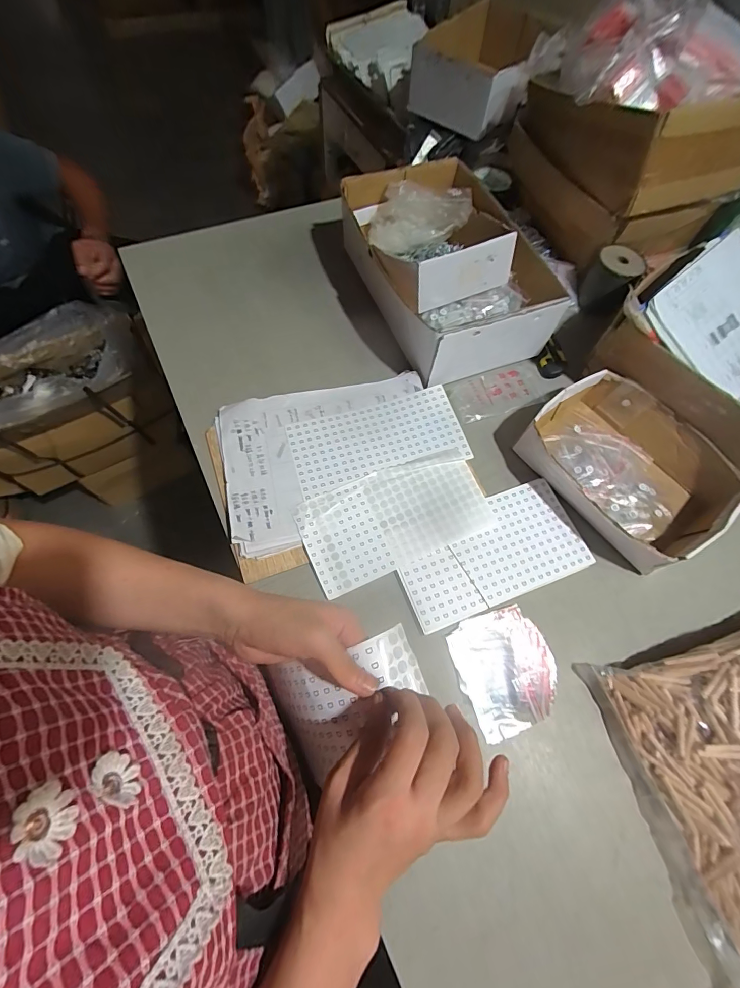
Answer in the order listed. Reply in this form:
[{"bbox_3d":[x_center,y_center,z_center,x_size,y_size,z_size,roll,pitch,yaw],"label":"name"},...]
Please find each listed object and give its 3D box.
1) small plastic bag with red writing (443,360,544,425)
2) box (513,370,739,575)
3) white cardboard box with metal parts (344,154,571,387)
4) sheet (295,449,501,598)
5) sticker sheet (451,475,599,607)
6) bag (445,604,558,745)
[{"bbox_3d":[0.194,-0.156,0.596,0.148,0.013,0.076,-18,68,-11],"label":"small plastic bag with red writing"},{"bbox_3d":[0.334,-0.036,0.525,0.200,0.060,0.243,-39,73,-19],"label":"box"},{"bbox_3d":[0.112,-0.353,0.602,0.241,0.116,0.348,-25,71,-13],"label":"white cardboard box with metal parts"},{"bbox_3d":[0.031,0.027,0.496,0.227,0.007,0.122,-23,74,-9],"label":"sheet"},{"bbox_3d":[0.184,0.058,0.500,0.158,0.004,0.124,-18,70,-12],"label":"sticker sheet"},{"bbox_3d":[0.151,0.191,0.437,0.106,0.012,0.118,-20,68,-12],"label":"bag"}]

